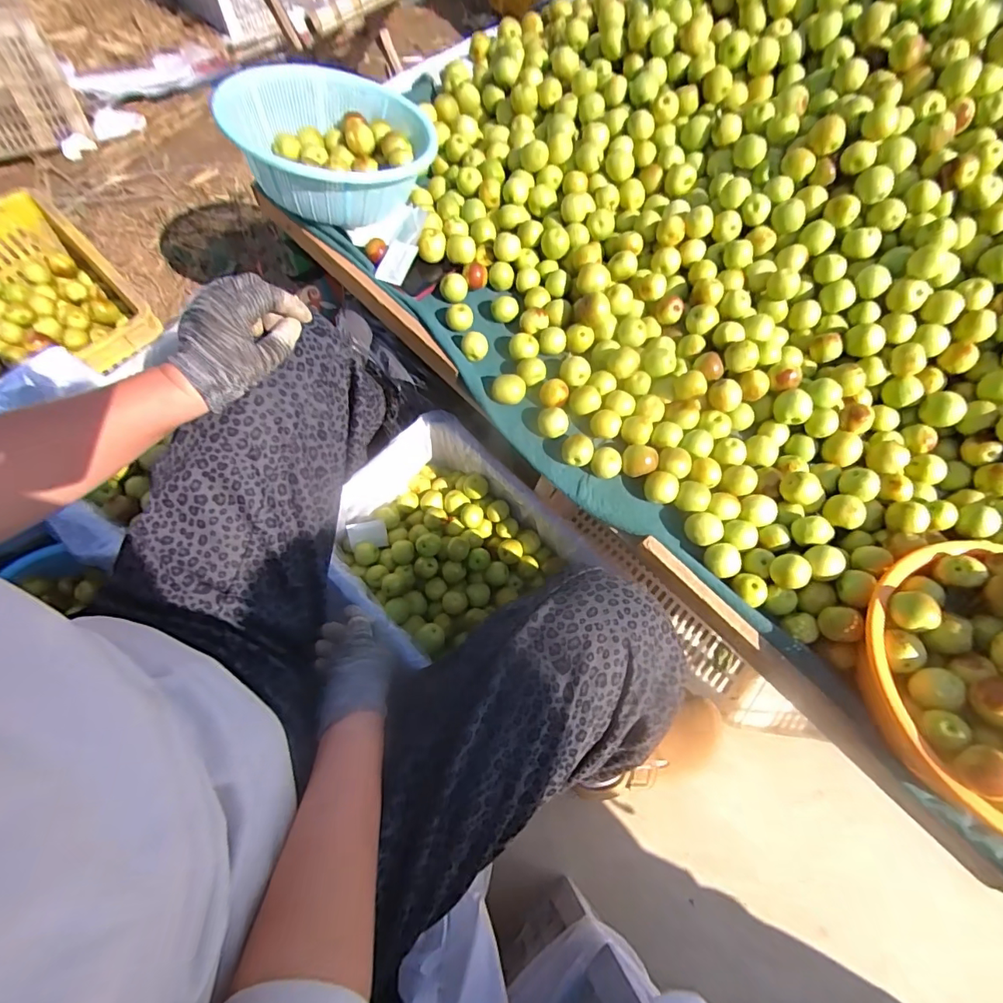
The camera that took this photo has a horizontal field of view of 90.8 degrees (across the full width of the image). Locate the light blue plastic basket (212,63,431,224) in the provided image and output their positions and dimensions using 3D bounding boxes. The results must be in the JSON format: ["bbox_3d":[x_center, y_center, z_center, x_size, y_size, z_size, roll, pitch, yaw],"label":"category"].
[{"bbox_3d":[-0.225,-0.491,0.663,0.249,0.117,0.269,1,69,-2],"label":"light blue plastic basket"}]

